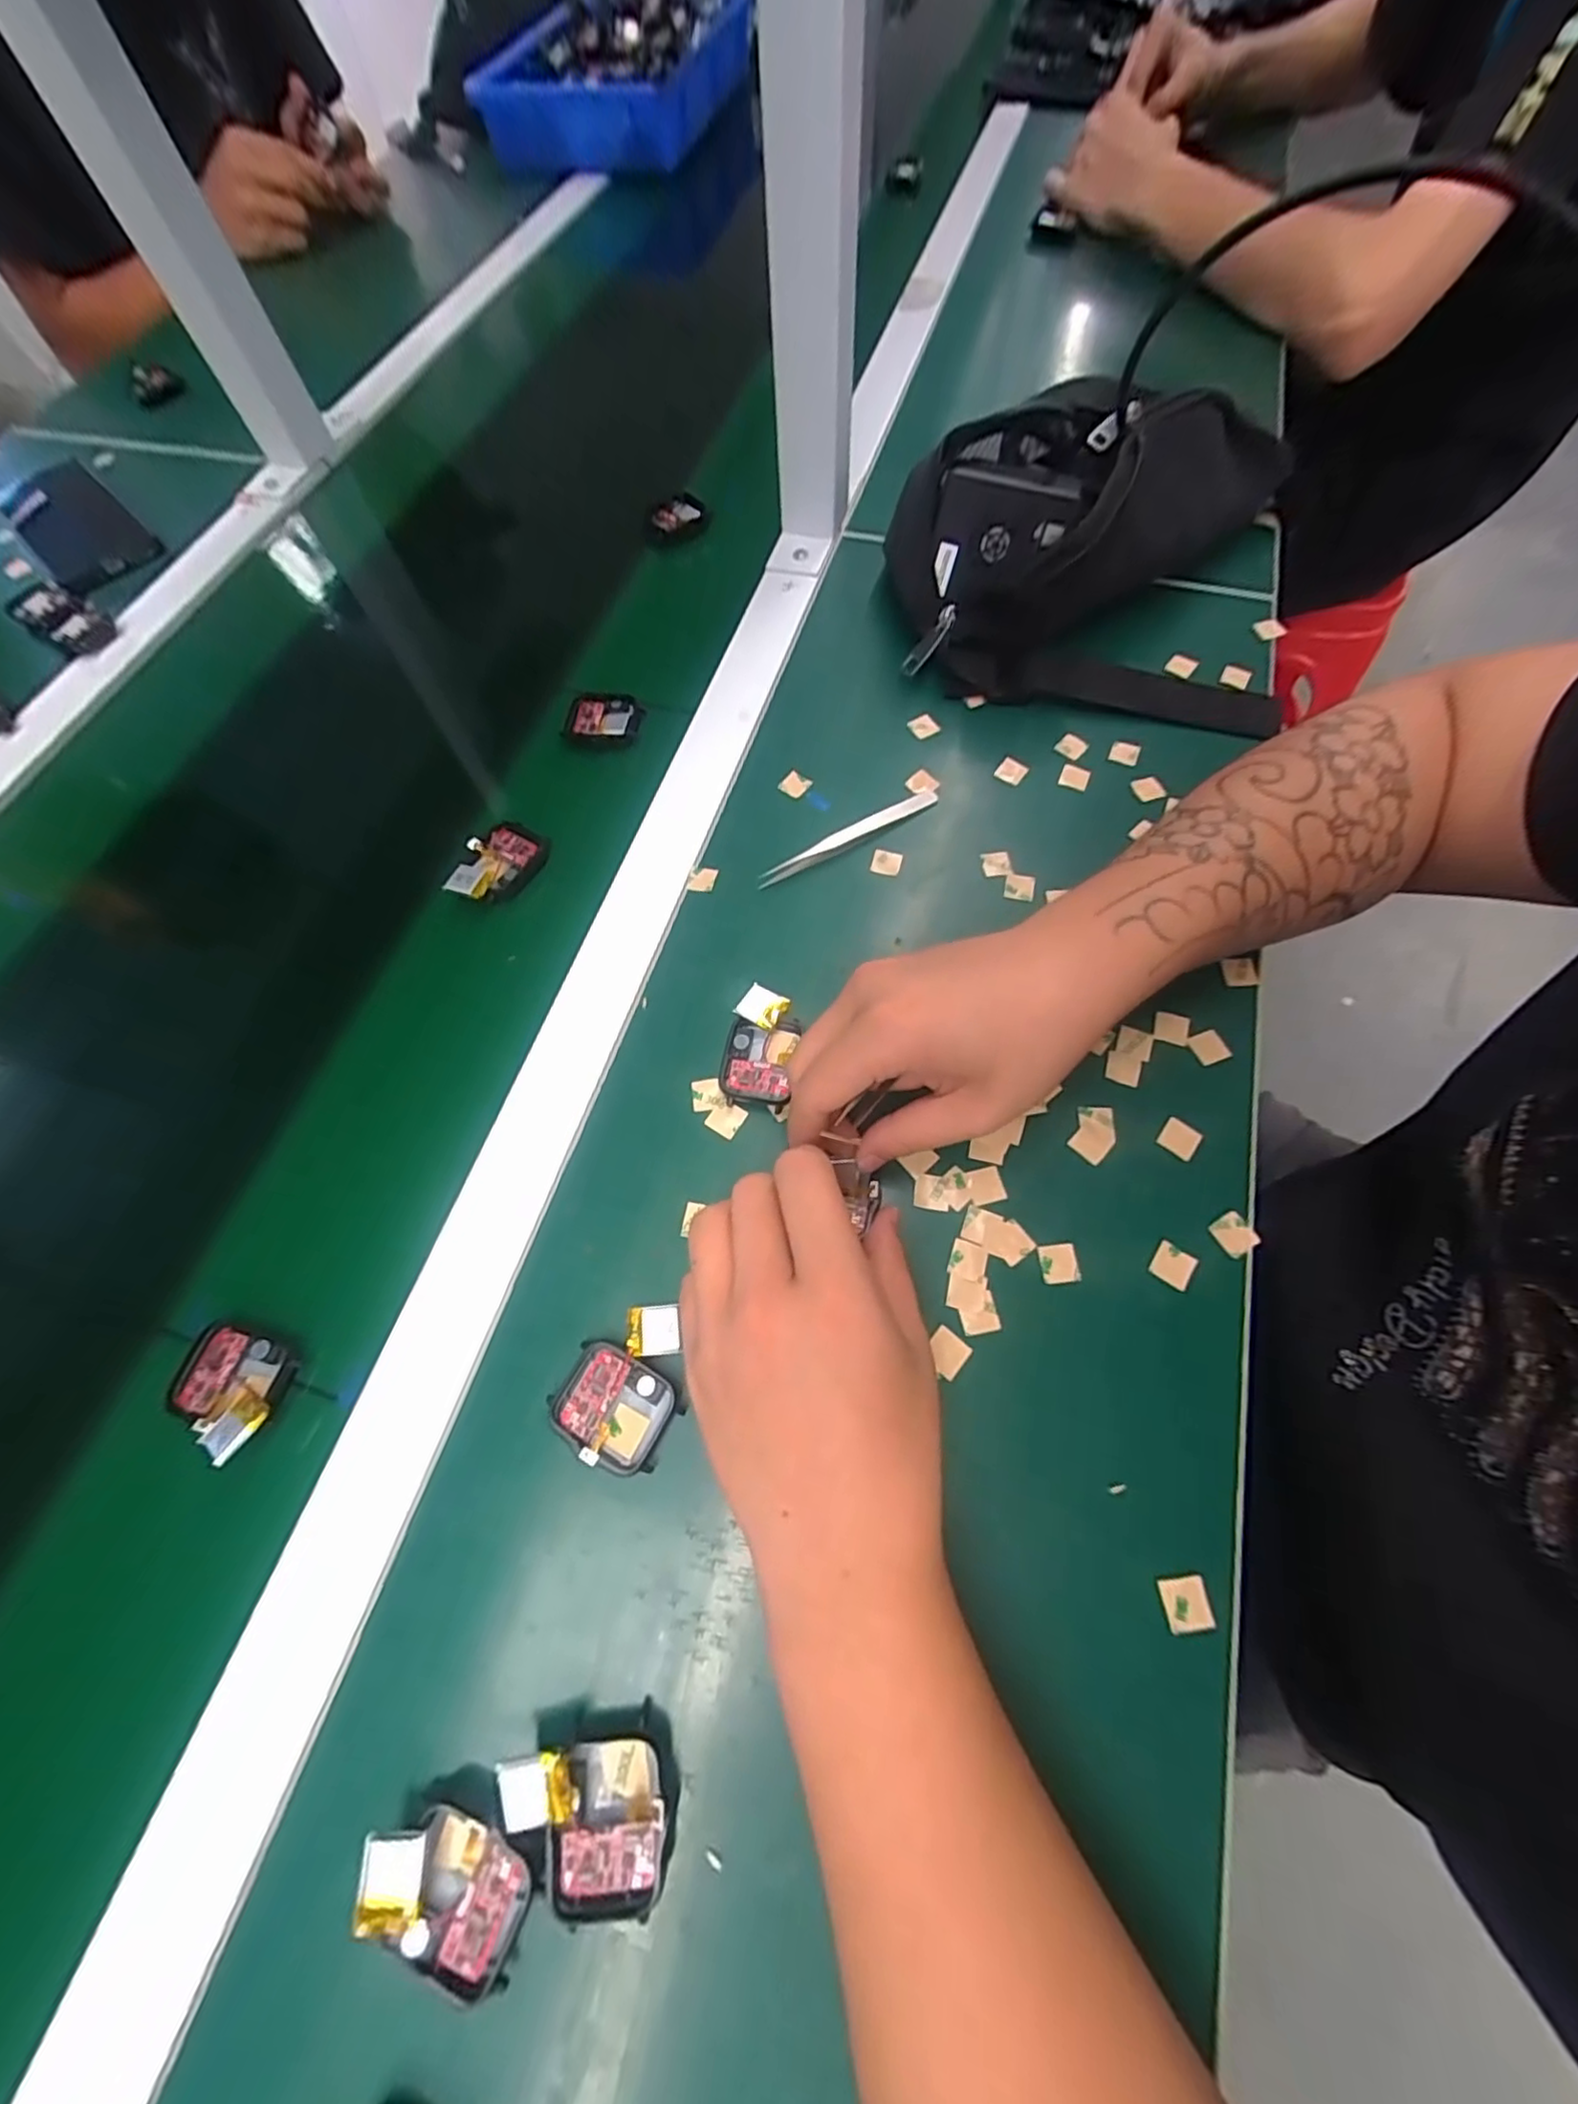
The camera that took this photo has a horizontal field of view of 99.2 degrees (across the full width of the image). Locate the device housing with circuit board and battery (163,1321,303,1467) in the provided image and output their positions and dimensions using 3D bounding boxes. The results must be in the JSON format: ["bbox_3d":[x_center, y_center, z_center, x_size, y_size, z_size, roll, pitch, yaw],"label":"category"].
[{"bbox_3d":[-0.227,0.134,0.269,0.051,0.017,0.039,16,67,8],"label":"device housing with circuit board and battery"}]

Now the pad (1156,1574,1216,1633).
[{"bbox_3d":[0.142,0.197,0.239,0.016,0.004,0.015,-6,66,-1],"label":"pad"}]

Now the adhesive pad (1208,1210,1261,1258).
[{"bbox_3d":[0.192,0.078,0.289,0.015,0.004,0.016,-28,68,-11],"label":"adhesive pad"}]

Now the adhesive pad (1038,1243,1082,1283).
[{"bbox_3d":[0.115,0.090,0.286,0.016,0.004,0.015,-5,68,0],"label":"adhesive pad"}]

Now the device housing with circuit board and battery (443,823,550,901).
[{"bbox_3d":[-0.165,-0.107,0.377,0.034,0.016,0.056,33,71,15],"label":"device housing with circuit board and battery"}]

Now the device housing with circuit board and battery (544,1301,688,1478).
[{"bbox_3d":[-0.063,0.130,0.266,0.044,0.013,0.057,27,69,13],"label":"device housing with circuit board and battery"}]

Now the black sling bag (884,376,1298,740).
[{"bbox_3d":[0.195,-0.329,0.419,0.244,0.091,0.230,13,67,7],"label":"black sling bag"}]

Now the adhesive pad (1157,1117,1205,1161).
[{"bbox_3d":[0.179,0.040,0.307,0.016,0.004,0.016,34,75,17],"label":"adhesive pad"}]

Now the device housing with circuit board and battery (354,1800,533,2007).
[{"bbox_3d":[-0.107,0.260,0.207,0.050,0.018,0.037,17,67,9],"label":"device housing with circuit board and battery"}]

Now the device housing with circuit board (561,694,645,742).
[{"bbox_3d":[-0.117,-0.210,0.423,0.048,0.007,0.034,2,66,3],"label":"device housing with circuit board"}]

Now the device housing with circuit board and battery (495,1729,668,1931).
[{"bbox_3d":[-0.065,0.246,0.212,0.050,0.019,0.043,-3,66,0],"label":"device housing with circuit board and battery"}]

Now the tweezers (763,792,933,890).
[{"bbox_3d":[0.035,-0.121,0.375,0.115,0.007,0.014,-29,68,-11],"label":"tweezers"}]

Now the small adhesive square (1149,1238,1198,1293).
[{"bbox_3d":[0.163,0.090,0.283,0.016,0.004,0.016,32,70,15],"label":"small adhesive square"}]

